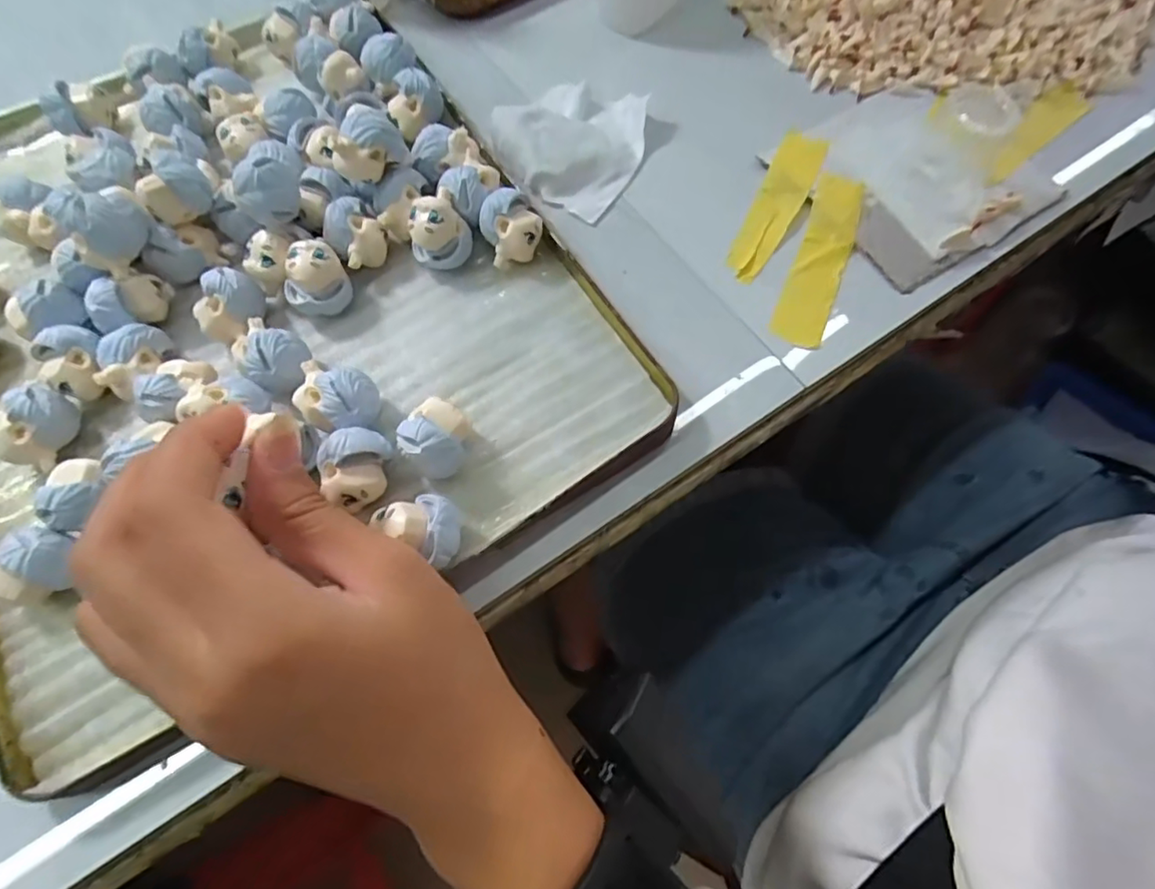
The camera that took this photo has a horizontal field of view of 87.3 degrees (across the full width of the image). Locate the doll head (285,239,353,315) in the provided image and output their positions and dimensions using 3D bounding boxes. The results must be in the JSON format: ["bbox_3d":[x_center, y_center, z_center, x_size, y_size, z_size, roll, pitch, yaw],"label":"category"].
[{"bbox_3d":[-0.102,-0.063,0.237,0.024,0.023,0.019,-31,69,-11],"label":"doll head"}]

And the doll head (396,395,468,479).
[{"bbox_3d":[-0.047,-0.001,0.207,0.022,0.023,0.025,-43,72,-15],"label":"doll head"}]

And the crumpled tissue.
[{"bbox_3d":[-0.002,-0.139,0.272,0.061,0.017,0.067,25,69,12],"label":"crumpled tissue"}]

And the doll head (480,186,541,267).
[{"bbox_3d":[-0.027,-0.086,0.243,0.022,0.023,0.021,-1,66,1],"label":"doll head"}]

